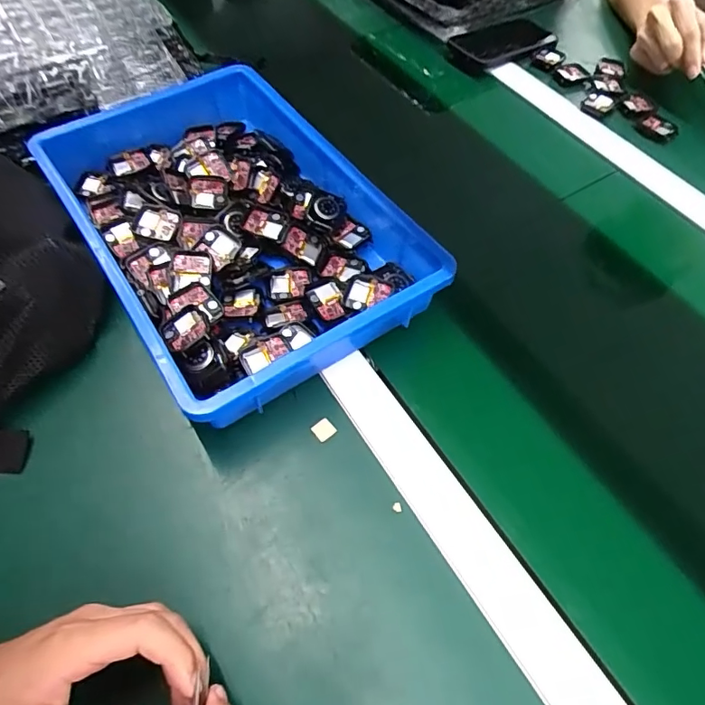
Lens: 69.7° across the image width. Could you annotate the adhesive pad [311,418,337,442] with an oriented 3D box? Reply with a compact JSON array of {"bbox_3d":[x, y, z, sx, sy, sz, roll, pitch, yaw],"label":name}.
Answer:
[{"bbox_3d":[-0.023,0.063,0.410,0.017,0.004,0.015,-31,63,-20],"label":"adhesive pad"}]

